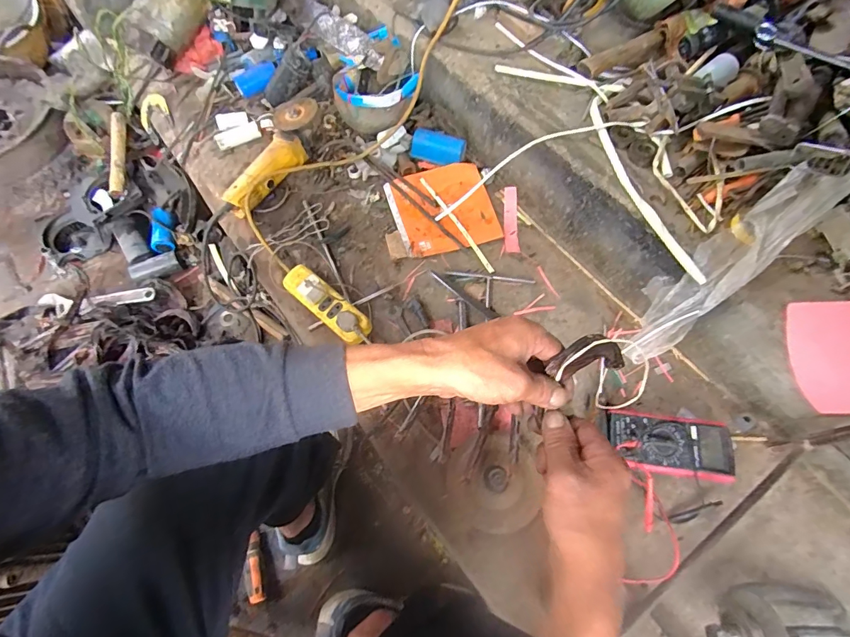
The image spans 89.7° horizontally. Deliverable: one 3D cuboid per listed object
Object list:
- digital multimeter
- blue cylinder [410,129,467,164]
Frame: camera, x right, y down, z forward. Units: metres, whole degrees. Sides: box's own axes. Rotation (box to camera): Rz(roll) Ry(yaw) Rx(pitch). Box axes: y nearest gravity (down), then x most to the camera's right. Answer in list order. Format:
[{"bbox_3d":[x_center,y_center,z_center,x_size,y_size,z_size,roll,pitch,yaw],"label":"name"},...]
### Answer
[{"bbox_3d":[0.383,0.203,0.679,0.185,0.043,0.089,7,64,2],"label":"digital multimeter"},{"bbox_3d":[0.026,-0.377,0.932,0.121,0.046,0.060,18,65,8],"label":"blue cylinder"}]

